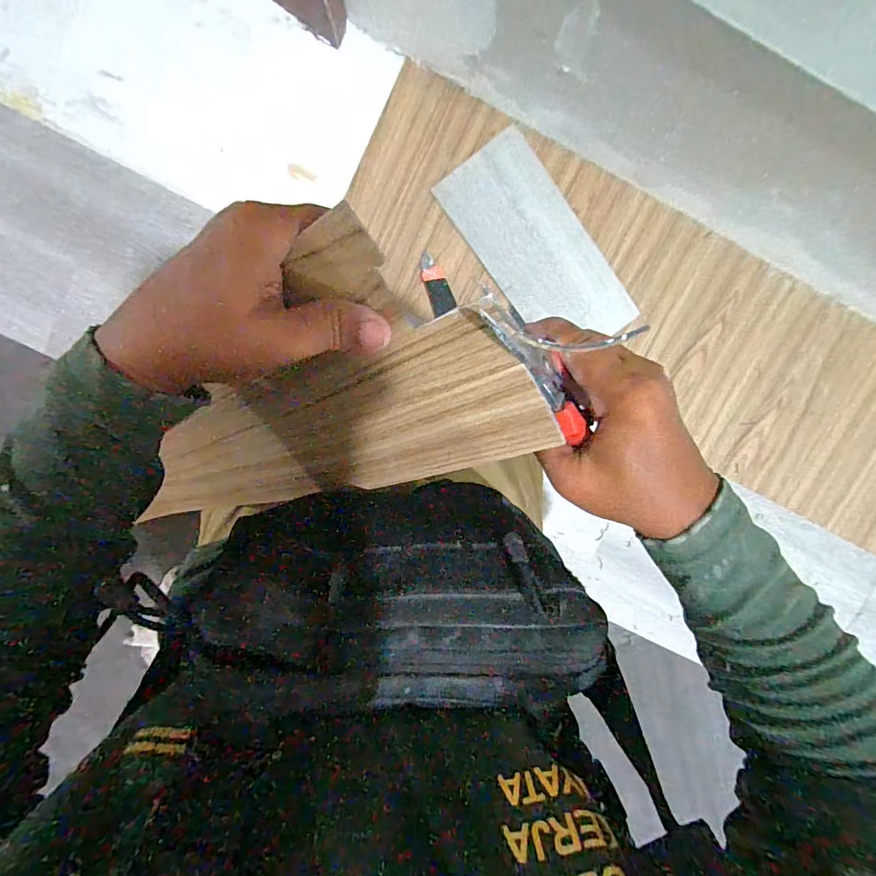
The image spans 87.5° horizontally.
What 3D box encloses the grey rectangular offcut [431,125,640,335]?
[{"bbox_3d":[0.145,-0.272,0.671,0.141,0.007,0.318,-36,98,4],"label":"grey rectangular offcut"}]

